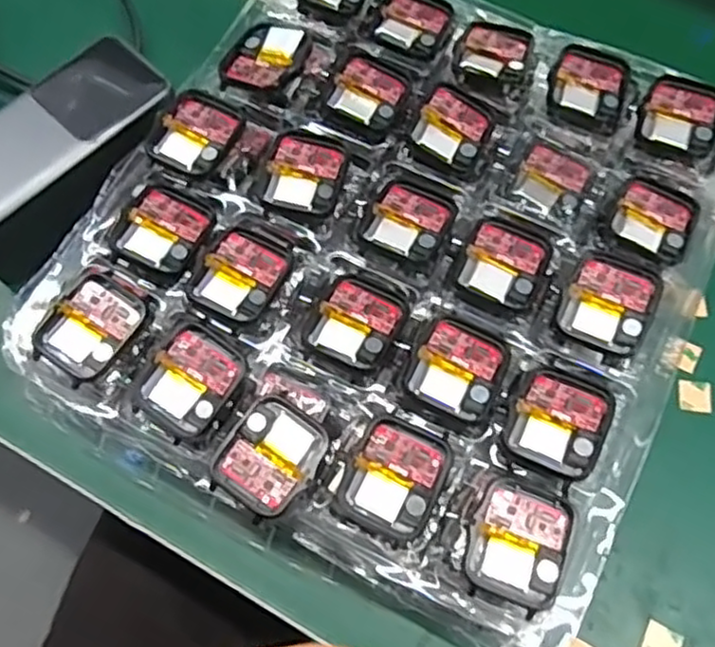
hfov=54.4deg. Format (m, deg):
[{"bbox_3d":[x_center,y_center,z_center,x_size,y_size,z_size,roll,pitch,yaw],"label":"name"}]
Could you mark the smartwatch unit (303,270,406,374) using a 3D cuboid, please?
[{"bbox_3d":[0.000,-0.001,0.301,0.036,0.004,0.040,27,71,10],"label":"smartwatch unit"}]

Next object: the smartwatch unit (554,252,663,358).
[{"bbox_3d":[0.109,-0.009,0.299,0.035,0.007,0.039,25,70,9],"label":"smartwatch unit"}]

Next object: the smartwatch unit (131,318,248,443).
[{"bbox_3d":[-0.071,0.025,0.293,0.036,0.011,0.043,32,71,11],"label":"smartwatch unit"}]

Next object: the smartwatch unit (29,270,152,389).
[{"bbox_3d":[-0.114,0.002,0.300,0.036,0.008,0.044,32,71,12],"label":"smartwatch unit"}]

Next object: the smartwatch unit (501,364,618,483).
[{"bbox_3d":[0.081,0.038,0.279,0.036,0.008,0.041,26,70,10],"label":"smartwatch unit"}]

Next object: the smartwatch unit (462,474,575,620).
[{"bbox_3d":[0.061,0.084,0.264,0.035,0.006,0.042,18,69,7],"label":"smartwatch unit"}]

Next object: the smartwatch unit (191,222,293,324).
[{"bbox_3d":[-0.050,-0.022,0.307,0.034,0.004,0.042,25,70,9],"label":"smartwatch unit"}]

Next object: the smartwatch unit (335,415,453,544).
[{"bbox_3d":[0.015,0.062,0.277,0.036,0.010,0.043,26,70,9],"label":"smartwatch unit"}]

